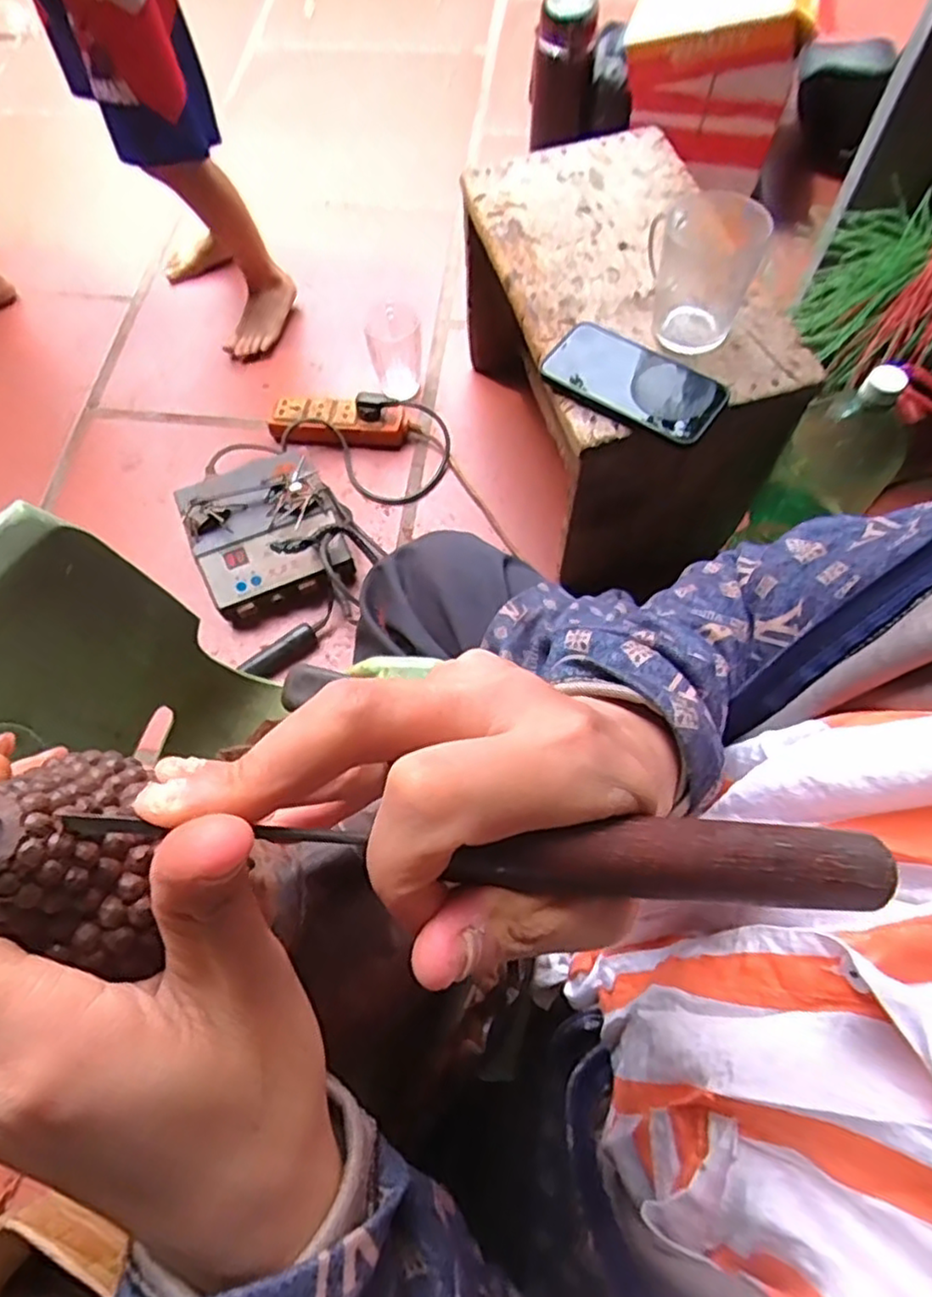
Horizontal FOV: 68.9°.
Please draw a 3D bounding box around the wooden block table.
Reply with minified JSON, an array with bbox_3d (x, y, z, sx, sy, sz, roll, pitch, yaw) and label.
[{"bbox_3d":[0.156,-0.316,0.791,0.234,0.291,0.423,-19,66,-7],"label":"wooden block table"}]

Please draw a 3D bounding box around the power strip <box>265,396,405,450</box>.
[{"bbox_3d":[-0.179,-0.312,0.949,0.194,0.044,0.056,7,67,3],"label":"power strip"}]

